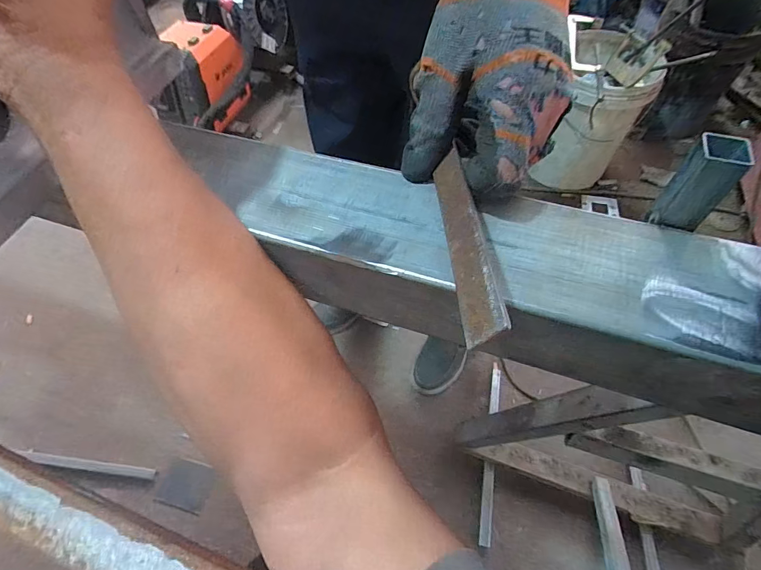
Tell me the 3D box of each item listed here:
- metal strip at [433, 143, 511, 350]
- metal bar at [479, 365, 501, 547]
[{"bbox_3d":[0.039,-0.025,0.196,0.004,0.020,0.124,32,37,-29],"label":"metal strip"},{"bbox_3d":[0.240,0.351,0.898,0.024,0.017,0.368,9,56,9],"label":"metal bar"}]

